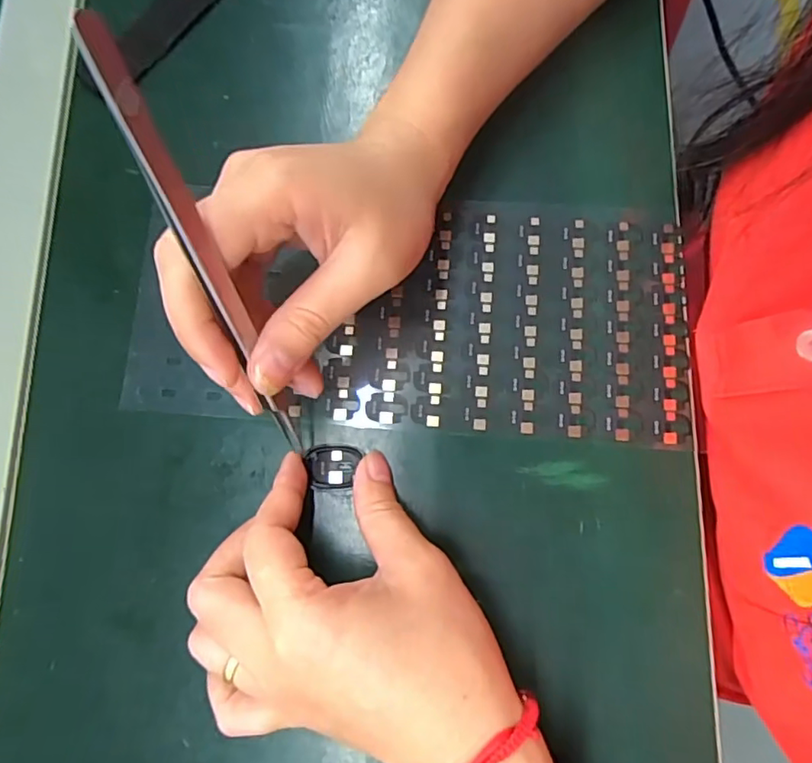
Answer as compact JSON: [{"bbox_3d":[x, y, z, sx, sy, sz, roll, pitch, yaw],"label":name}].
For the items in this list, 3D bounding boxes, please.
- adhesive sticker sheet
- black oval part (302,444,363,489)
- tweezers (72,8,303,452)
[{"bbox_3d":[0.002,-0.032,0.267,0.253,0.005,0.107,4,78,1],"label":"adhesive sticker sheet"},{"bbox_3d":[-0.032,0.037,0.254,0.022,0.004,0.019,-1,78,0],"label":"black oval part"},{"bbox_3d":[-0.060,-0.031,0.184,0.008,0.148,0.008,-19,42,-3],"label":"tweezers"}]

